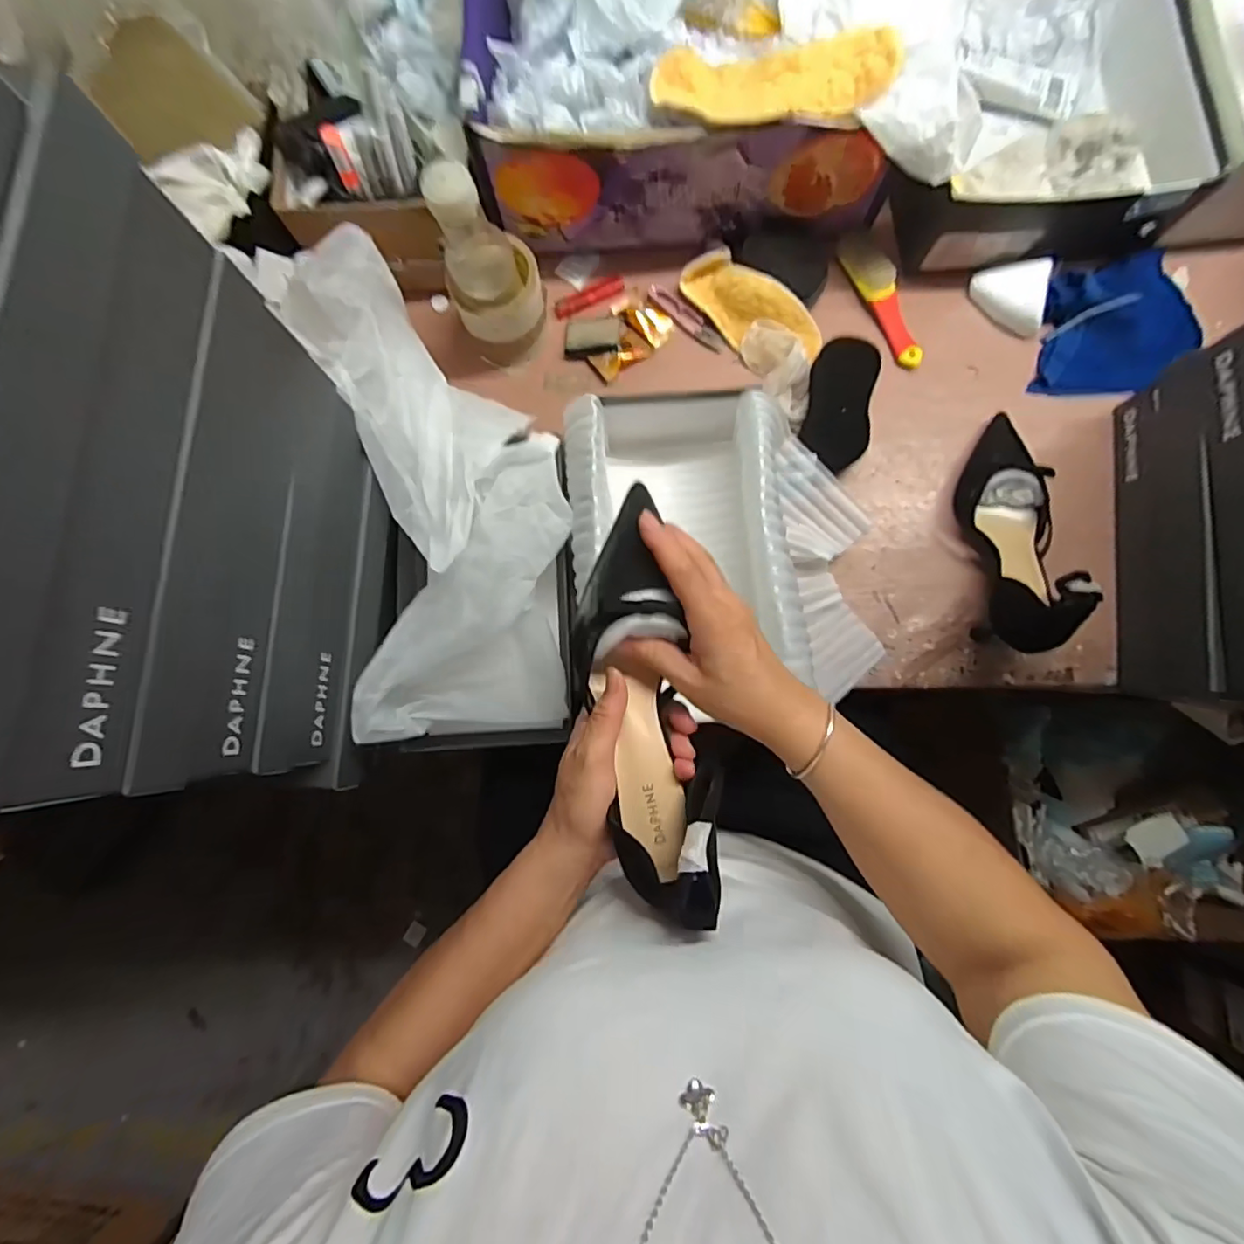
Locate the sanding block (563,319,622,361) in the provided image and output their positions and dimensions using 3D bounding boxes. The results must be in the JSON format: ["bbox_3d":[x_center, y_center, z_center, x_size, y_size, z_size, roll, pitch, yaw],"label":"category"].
[{"bbox_3d":[-0.032,-0.303,0.616,0.058,0.017,0.041,4,83,3],"label":"sanding block"}]

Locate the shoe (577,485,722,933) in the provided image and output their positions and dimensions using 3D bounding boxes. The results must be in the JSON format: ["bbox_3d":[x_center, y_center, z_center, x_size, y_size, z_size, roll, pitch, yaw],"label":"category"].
[{"bbox_3d":[0.006,0.045,0.355,0.074,0.067,0.251,-8,81,1],"label":"shoe"}]

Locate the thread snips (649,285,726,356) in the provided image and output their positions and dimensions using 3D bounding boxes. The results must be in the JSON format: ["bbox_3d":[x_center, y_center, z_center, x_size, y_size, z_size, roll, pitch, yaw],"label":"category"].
[{"bbox_3d":[0.070,-0.326,0.618,0.102,0.008,0.020,40,86,6],"label":"thread snips"}]

